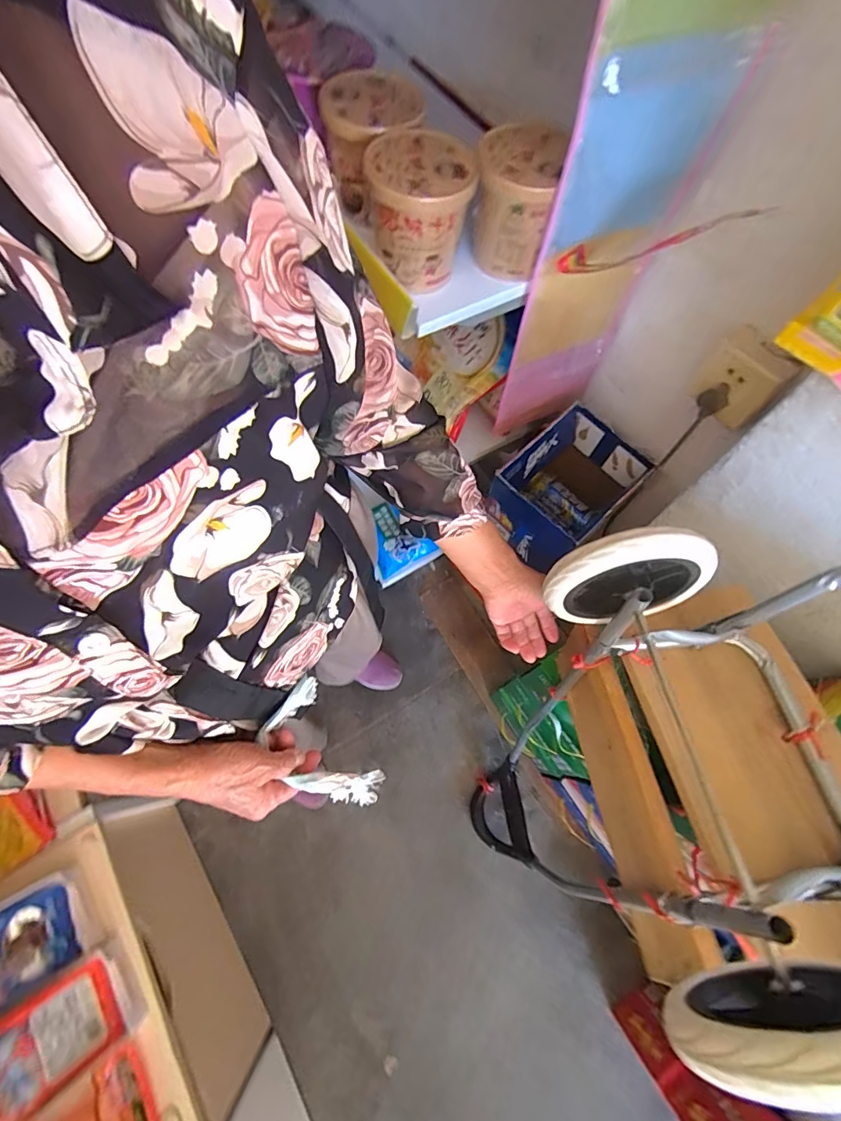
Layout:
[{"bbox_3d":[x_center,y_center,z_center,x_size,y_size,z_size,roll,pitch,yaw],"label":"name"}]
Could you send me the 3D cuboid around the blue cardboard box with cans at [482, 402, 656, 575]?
[{"bbox_3d":[0.262,-0.113,0.875,0.226,0.220,0.178,-42,75,-14],"label":"blue cardboard box with cans"}]

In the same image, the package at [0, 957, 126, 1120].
[{"bbox_3d":[-0.520,0.660,0.617,0.188,0.027,0.118,-16,66,-48],"label":"package"}]

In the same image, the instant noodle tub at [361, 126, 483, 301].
[{"bbox_3d":[0.001,-0.391,0.525,0.112,0.109,0.101,-2,70,-1],"label":"instant noodle tub"}]

